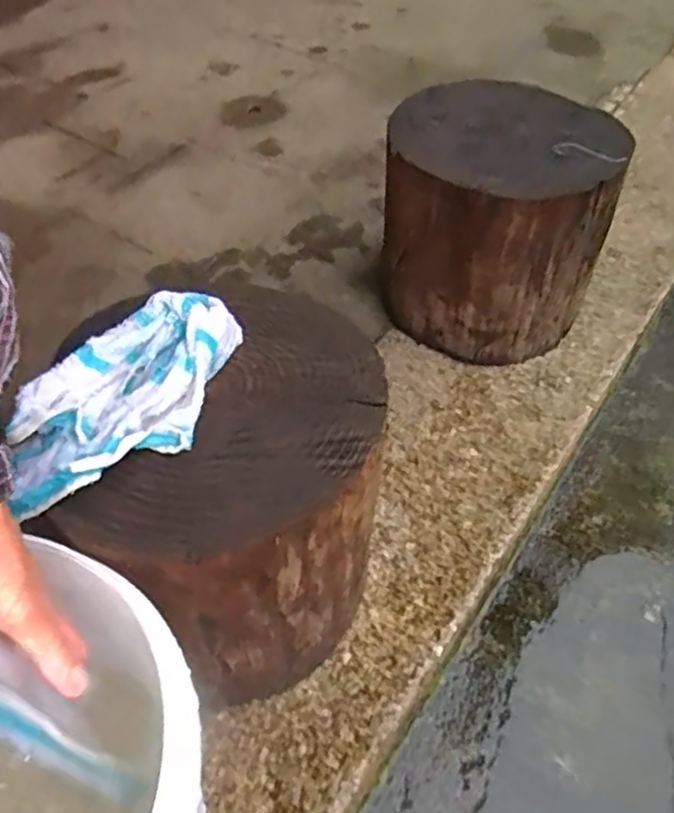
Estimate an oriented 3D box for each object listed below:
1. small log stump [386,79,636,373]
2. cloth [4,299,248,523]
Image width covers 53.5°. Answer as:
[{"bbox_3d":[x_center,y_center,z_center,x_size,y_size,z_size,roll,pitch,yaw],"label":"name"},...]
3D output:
[{"bbox_3d":[0.196,-0.230,0.848,0.260,0.249,0.260,21,51,17],"label":"small log stump"},{"bbox_3d":[-0.134,-0.008,0.444,0.084,0.050,0.200,27,53,21],"label":"cloth"}]

